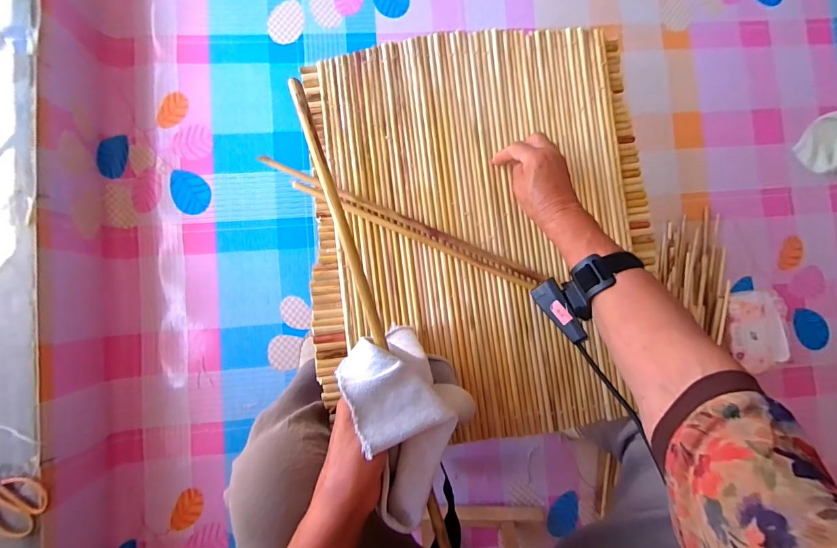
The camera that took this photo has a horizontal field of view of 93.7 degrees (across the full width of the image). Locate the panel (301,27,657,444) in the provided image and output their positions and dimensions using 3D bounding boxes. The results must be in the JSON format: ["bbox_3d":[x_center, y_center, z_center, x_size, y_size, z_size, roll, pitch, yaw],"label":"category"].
[{"bbox_3d":[0.081,-0.057,0.491,0.416,0.014,0.493,-3,87,-5],"label":"panel"}]

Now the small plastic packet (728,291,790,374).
[{"bbox_3d":[0.631,0.105,0.741,0.065,0.089,0.144,1,86,-4],"label":"small plastic packet"}]

